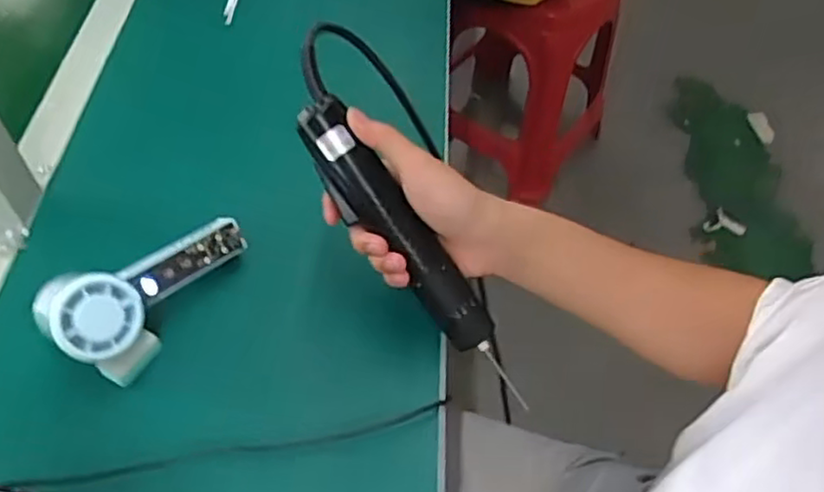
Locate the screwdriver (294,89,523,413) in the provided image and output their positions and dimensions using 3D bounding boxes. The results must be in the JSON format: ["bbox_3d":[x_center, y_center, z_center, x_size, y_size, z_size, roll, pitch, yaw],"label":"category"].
[{"bbox_3d":[0.000,0.001,0.477,0.033,0.028,0.233,-41,99,-27],"label":"screwdriver"}]

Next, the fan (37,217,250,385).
[{"bbox_3d":[-0.186,0.031,0.505,0.053,0.088,0.150,34,60,20],"label":"fan"}]

